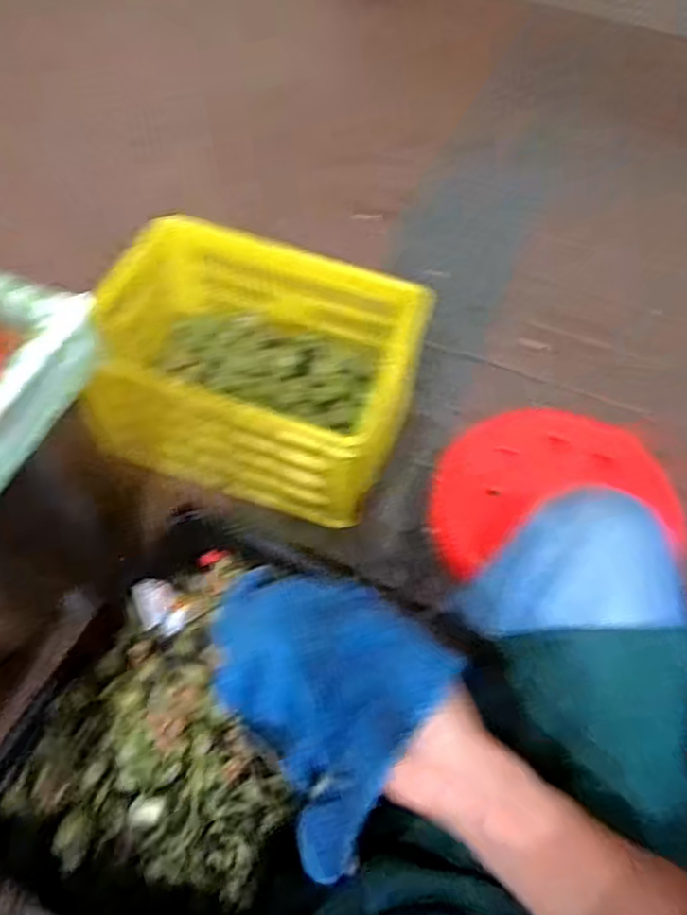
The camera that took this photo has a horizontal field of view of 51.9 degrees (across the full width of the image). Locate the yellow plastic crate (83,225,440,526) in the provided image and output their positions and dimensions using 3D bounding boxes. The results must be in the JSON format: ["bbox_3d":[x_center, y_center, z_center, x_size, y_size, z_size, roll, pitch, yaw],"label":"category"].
[{"bbox_3d":[-0.146,-0.154,1.265,0.500,0.254,0.388,15,58,8],"label":"yellow plastic crate"}]

